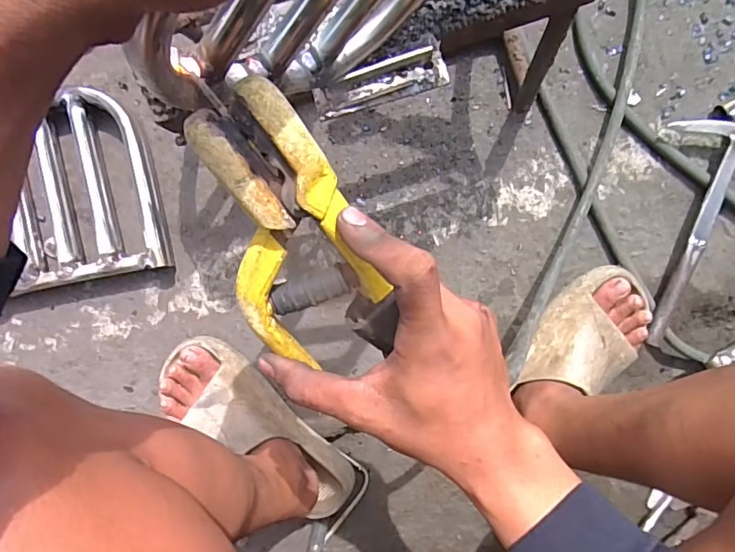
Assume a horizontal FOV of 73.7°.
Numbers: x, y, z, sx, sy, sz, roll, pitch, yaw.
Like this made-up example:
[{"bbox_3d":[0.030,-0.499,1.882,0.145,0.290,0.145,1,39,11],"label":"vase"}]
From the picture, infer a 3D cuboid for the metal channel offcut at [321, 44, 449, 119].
[{"bbox_3d":[0.011,-0.154,0.391,0.106,0.007,0.033,-18,89,2],"label":"metal channel offcut"}]

